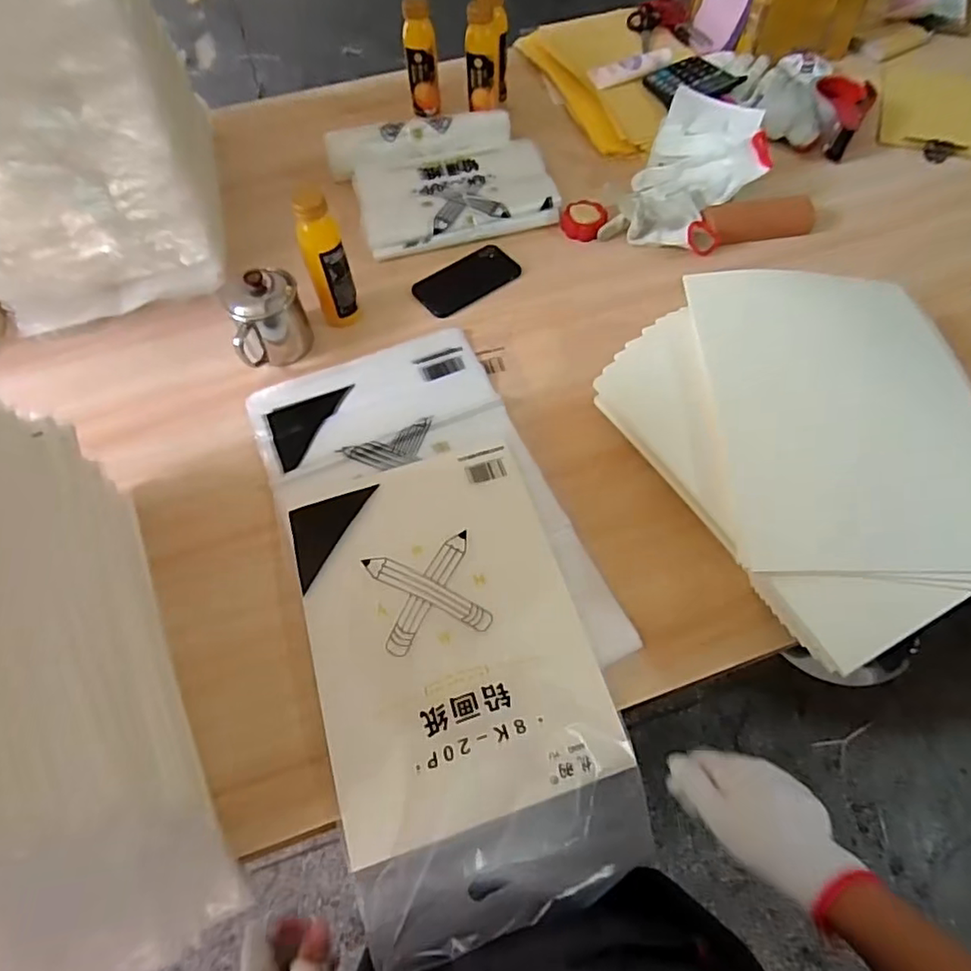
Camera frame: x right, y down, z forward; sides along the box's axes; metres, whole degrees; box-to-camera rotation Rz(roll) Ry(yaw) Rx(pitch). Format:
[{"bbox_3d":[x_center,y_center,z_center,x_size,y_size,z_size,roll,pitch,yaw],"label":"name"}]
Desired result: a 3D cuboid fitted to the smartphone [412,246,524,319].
[{"bbox_3d":[-0.026,-0.291,0.831,0.146,0.012,0.075,-33,65,-16],"label":"smartphone"}]

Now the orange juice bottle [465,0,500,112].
[{"bbox_3d":[-0.004,-0.678,0.947,0.052,0.156,0.055,0,60,2],"label":"orange juice bottle"}]

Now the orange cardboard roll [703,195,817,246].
[{"bbox_3d":[0.402,-0.391,0.866,0.160,0.042,0.056,-4,60,-1],"label":"orange cardboard roll"}]

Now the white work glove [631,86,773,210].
[{"bbox_3d":[0.326,-0.483,0.860,0.161,0.033,0.142,28,106,16],"label":"white work glove"}]

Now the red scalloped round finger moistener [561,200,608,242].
[{"bbox_3d":[0.148,-0.394,0.873,0.059,0.023,0.067,35,67,19],"label":"red scalloped round finger moistener"}]

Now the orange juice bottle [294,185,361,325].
[{"bbox_3d":[-0.194,-0.275,0.721,0.051,0.171,0.052,-17,61,-8],"label":"orange juice bottle"}]

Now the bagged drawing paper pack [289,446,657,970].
[{"bbox_3d":[-0.029,0.162,0.560,0.258,0.033,0.419,-17,63,-6],"label":"bagged drawing paper pack"}]

